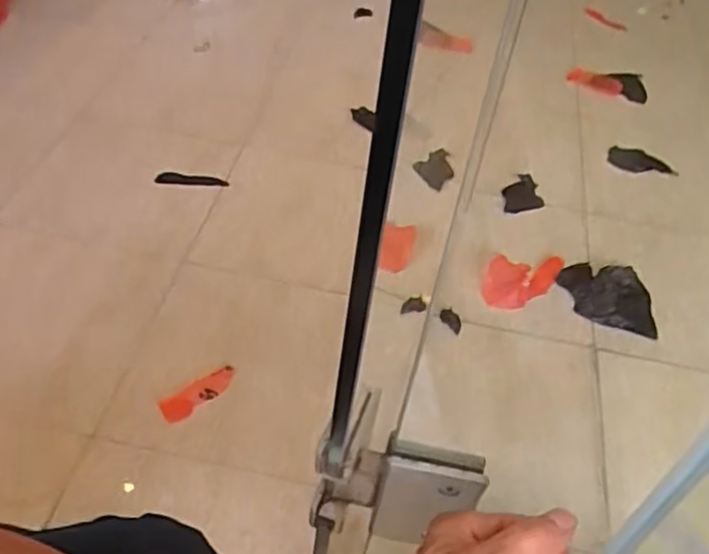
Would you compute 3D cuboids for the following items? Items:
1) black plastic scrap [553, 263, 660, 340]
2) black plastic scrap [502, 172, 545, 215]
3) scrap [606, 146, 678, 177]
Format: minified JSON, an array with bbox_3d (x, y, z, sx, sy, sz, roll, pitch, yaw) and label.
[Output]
[{"bbox_3d":[0.364,0.027,1.014,0.127,0.017,0.118,10,47,4],"label":"black plastic scrap"},{"bbox_3d":[0.276,-0.138,1.162,0.063,0.013,0.089,1,47,-4],"label":"black plastic scrap"},{"bbox_3d":[0.512,-0.210,1.266,0.120,0.006,0.070,6,50,-8],"label":"scrap"}]

